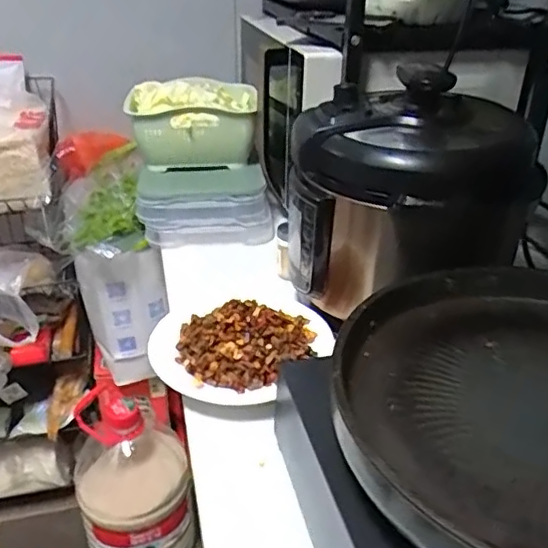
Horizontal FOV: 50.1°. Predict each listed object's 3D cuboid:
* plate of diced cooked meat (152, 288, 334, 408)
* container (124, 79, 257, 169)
[{"bbox_3d":[-0.038,0.075,0.666,0.204,0.055,0.168,2,29,2],"label":"plate of diced cooked meat"},{"bbox_3d":[-0.141,-0.271,1.033,0.215,0.119,0.190,-2,29,-5],"label":"container"}]

